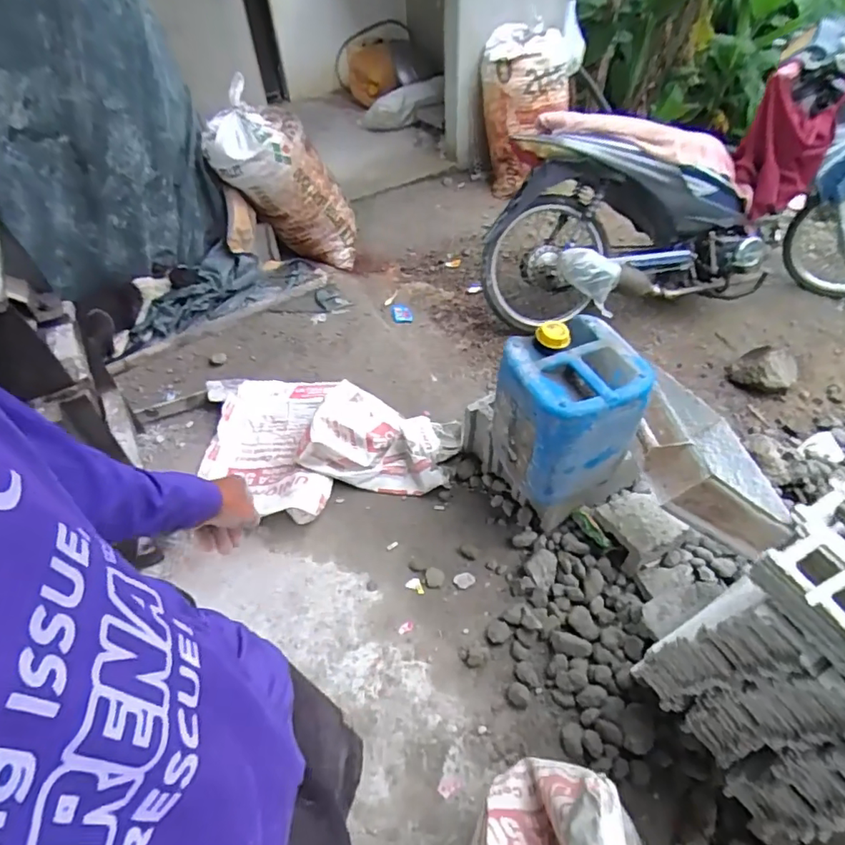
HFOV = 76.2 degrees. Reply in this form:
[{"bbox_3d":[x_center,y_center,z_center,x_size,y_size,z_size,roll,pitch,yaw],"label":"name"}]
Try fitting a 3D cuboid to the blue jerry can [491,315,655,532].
[{"bbox_3d":[0.334,-0.025,1.272,0.284,0.356,0.284,-24,51,-15],"label":"blue jerry can"}]

